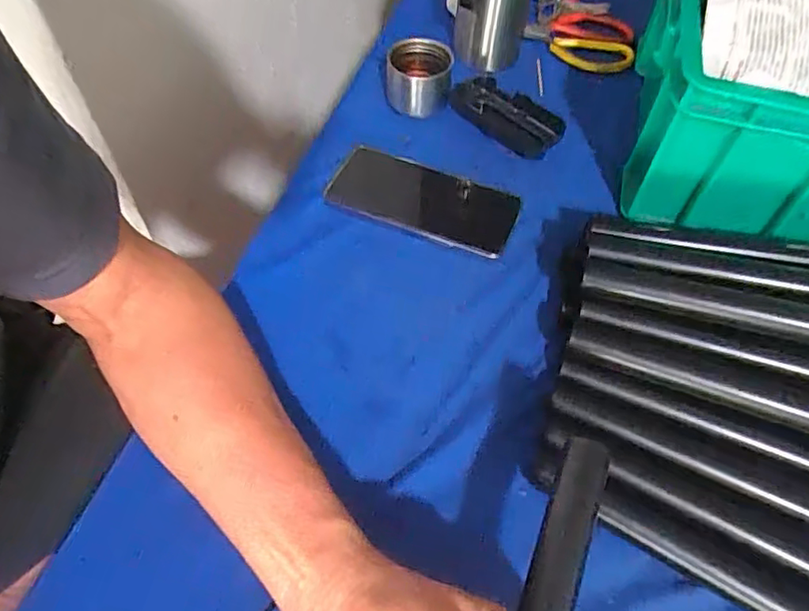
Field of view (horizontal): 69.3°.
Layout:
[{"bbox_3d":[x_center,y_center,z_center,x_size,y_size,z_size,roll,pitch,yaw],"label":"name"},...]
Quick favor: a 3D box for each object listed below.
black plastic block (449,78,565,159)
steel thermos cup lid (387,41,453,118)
[{"bbox_3d":[0.098,-0.186,0.573,0.115,0.025,0.043,36,59,21],"label":"black plastic block"},{"bbox_3d":[0.014,-0.223,0.573,0.064,0.044,0.056,5,53,0],"label":"steel thermos cup lid"}]

